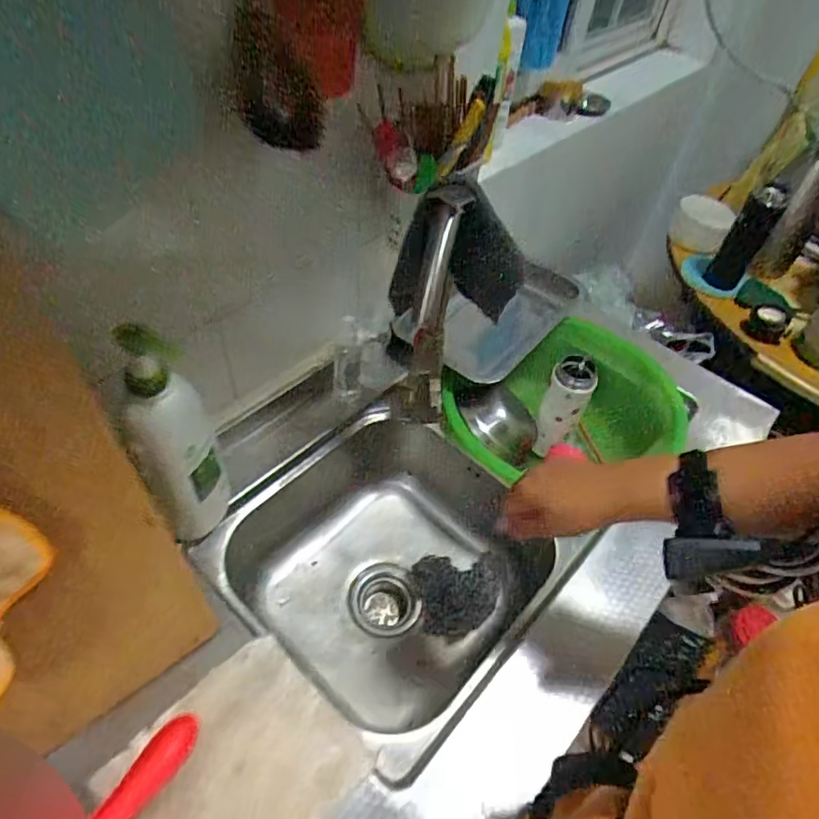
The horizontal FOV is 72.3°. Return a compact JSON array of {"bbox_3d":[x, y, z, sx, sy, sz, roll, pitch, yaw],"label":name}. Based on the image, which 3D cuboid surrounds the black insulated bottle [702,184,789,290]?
[{"bbox_3d":[0.556,-0.283,0.930,0.052,0.178,0.052,38,57,23],"label":"black insulated bottle"}]

